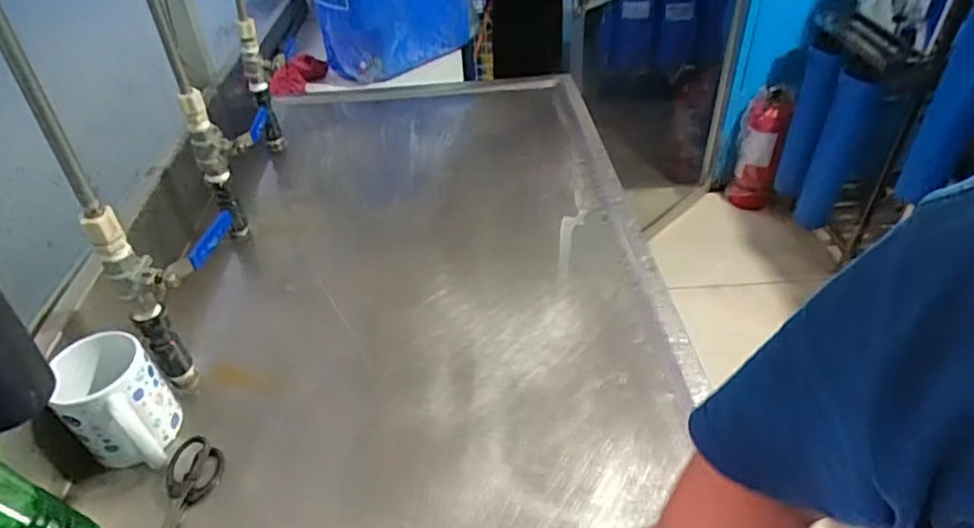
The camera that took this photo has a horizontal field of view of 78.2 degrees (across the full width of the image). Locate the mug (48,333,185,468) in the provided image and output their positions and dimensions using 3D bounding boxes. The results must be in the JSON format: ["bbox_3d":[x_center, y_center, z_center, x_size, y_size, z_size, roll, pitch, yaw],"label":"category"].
[{"bbox_3d":[-0.328,0.130,0.540,0.081,0.096,0.111,-33,48,-32],"label":"mug"}]

